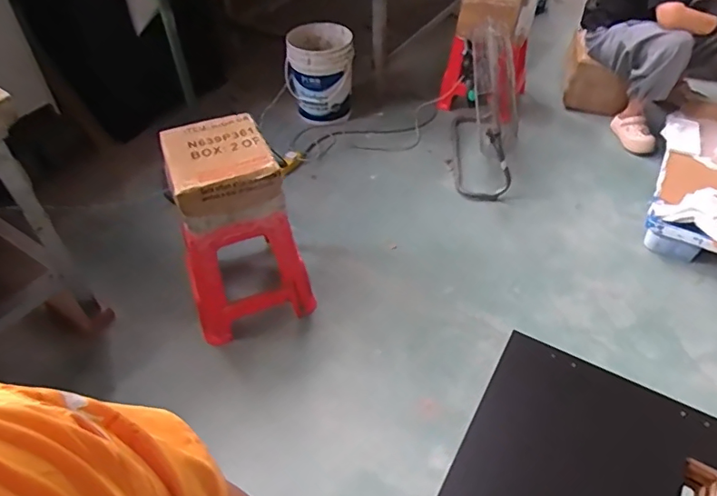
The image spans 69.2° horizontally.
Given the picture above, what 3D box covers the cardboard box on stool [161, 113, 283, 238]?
[{"bbox_3d":[-0.359,-0.204,1.362,0.256,0.162,0.287,-19,49,-17],"label":"cardboard box on stool"}]

